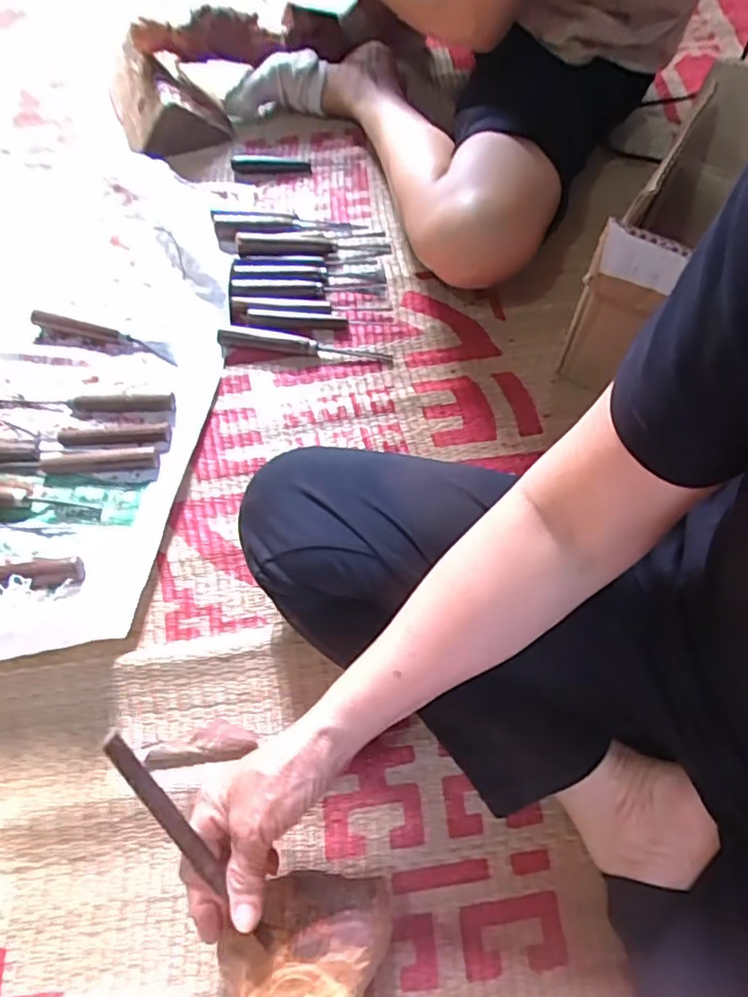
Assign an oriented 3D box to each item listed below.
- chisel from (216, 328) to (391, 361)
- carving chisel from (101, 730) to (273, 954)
[{"bbox_3d":[-0.074,-0.165,0.638,0.182,0.021,0.017,4,64,1],"label":"chisel"},{"bbox_3d":[-0.111,0.210,0.360,0.012,0.009,0.168,-36,99,-16],"label":"carving chisel"}]

